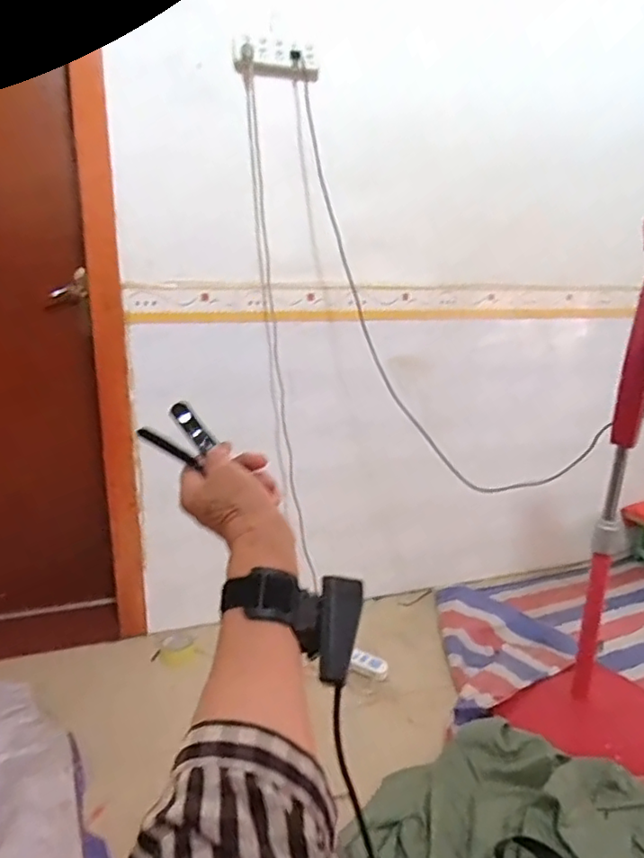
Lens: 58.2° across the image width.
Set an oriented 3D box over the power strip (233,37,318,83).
[{"bbox_3d":[-0.117,-0.981,1.527,0.234,0.095,0.041,-5,12,-18],"label":"power strip"}]

